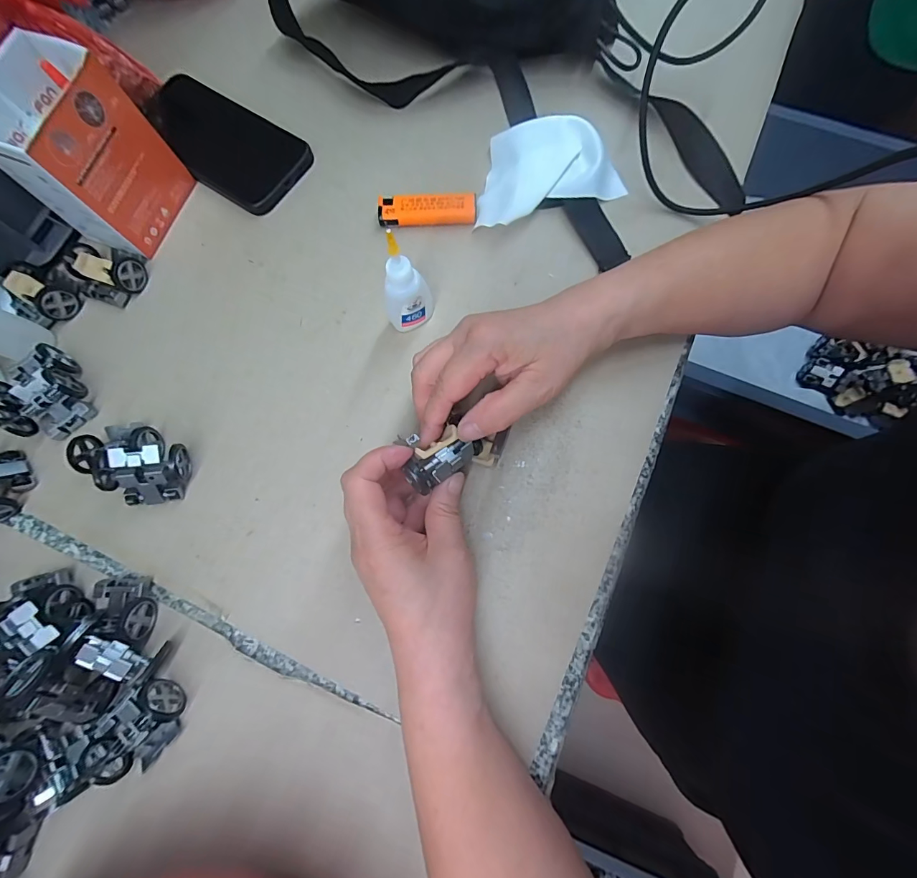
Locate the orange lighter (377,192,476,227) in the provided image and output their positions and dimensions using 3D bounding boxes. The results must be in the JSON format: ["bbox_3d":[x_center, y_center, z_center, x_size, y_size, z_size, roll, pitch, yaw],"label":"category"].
[{"bbox_3d":[-0.026,-0.188,0.330,0.078,0.014,0.023,0,76,1],"label":"orange lighter"}]

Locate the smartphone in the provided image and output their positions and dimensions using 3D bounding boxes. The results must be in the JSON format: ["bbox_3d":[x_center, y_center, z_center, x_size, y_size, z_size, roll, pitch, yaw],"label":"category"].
[{"bbox_3d":[-0.216,-0.270,0.359,0.176,0.013,0.080,35,79,9],"label":"smartphone"}]

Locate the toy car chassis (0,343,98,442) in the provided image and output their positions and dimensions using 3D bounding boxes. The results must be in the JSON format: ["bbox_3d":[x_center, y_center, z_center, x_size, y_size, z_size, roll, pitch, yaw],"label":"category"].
[{"bbox_3d":[-0.310,-0.036,0.294,0.051,0.029,0.070,-43,79,-9],"label":"toy car chassis"}]

